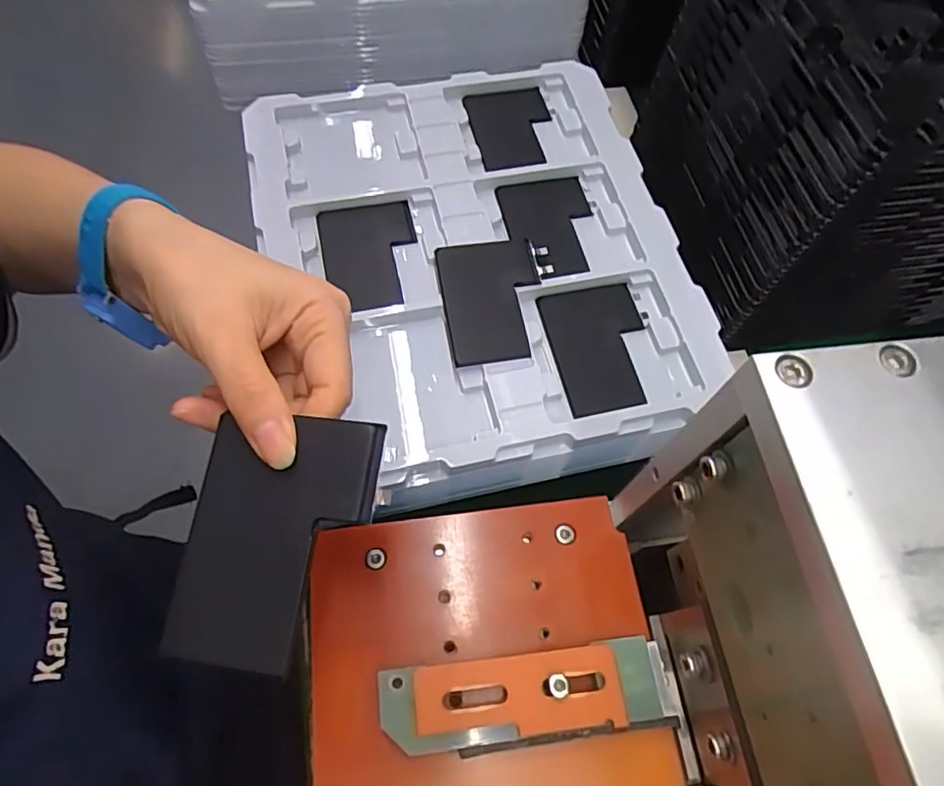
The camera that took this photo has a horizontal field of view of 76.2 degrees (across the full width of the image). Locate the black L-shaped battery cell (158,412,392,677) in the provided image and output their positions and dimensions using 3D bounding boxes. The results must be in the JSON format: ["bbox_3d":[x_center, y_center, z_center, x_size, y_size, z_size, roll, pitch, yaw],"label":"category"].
[{"bbox_3d":[-0.070,0.051,0.214,0.064,0.005,0.087,4,74,11],"label":"black L-shaped battery cell"}]

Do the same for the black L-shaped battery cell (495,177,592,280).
[{"bbox_3d":[0.055,-0.113,0.416,0.060,0.012,0.092,-9,56,-3],"label":"black L-shaped battery cell"}]

